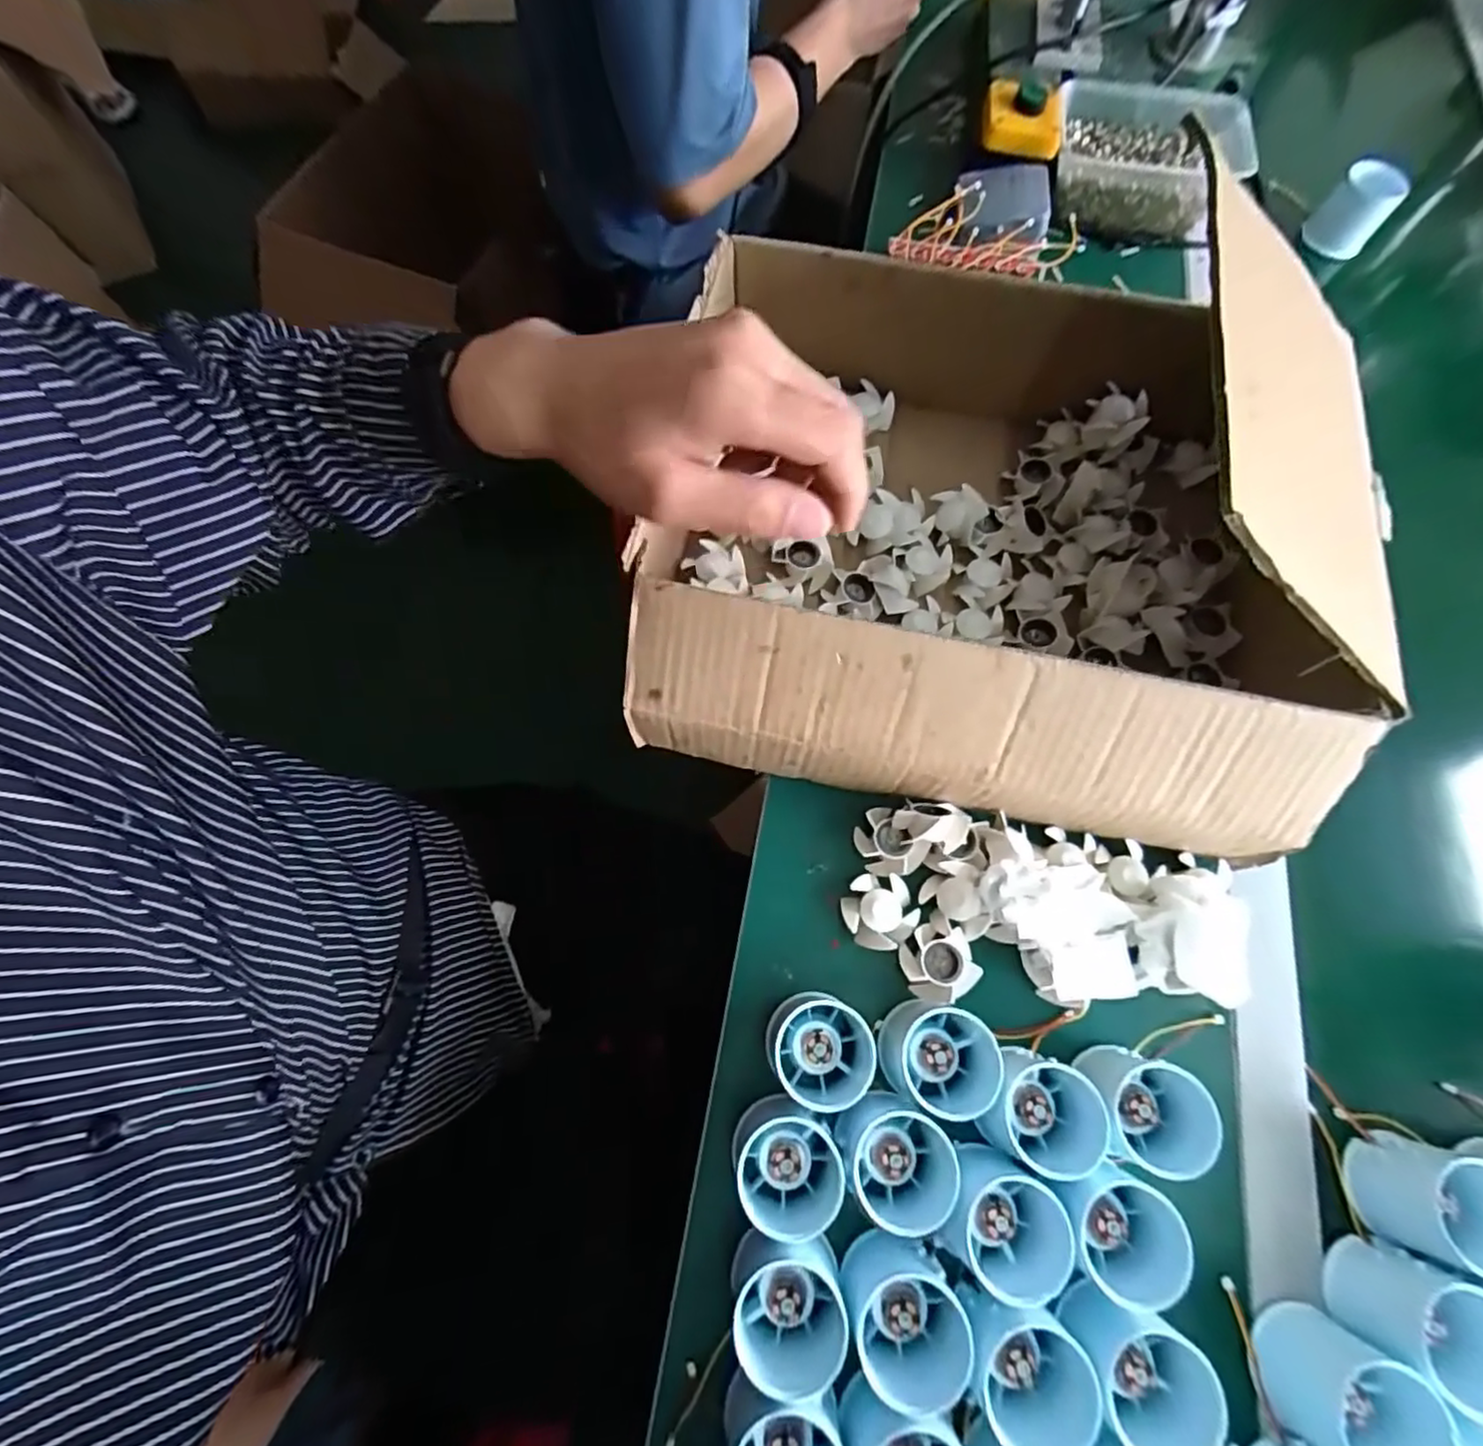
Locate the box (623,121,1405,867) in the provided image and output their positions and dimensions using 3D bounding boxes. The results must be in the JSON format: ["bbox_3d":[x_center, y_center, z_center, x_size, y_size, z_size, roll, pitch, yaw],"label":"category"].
[{"bbox_3d":[0.153,-0.128,0.417,0.400,0.132,0.340,11,69,2],"label":"box"}]

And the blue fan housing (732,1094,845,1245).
[{"bbox_3d":[0.023,0.228,0.344,0.054,0.064,0.050,1,69,-2],"label":"blue fan housing"}]

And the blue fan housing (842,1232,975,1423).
[{"bbox_3d":[0.079,0.284,0.317,0.054,0.045,0.051,1,69,-2],"label":"blue fan housing"}]

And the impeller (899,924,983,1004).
[{"bbox_3d":[0.116,0.142,0.390,0.040,0.018,0.040,1,69,-2],"label":"impeller"}]

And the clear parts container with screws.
[{"bbox_3d":[0.377,-0.523,0.616,0.169,0.059,0.124,10,69,1],"label":"clear parts container with screws"}]

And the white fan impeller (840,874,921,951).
[{"bbox_3d":[0.084,0.114,0.402,0.043,0.019,0.043,1,69,-2],"label":"white fan impeller"}]

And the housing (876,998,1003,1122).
[{"bbox_3d":[0.112,0.184,0.361,0.064,0.041,0.055,29,71,8],"label":"housing"}]

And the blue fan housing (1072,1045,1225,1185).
[{"bbox_3d":[0.215,0.206,0.351,0.059,0.052,0.054,14,69,3],"label":"blue fan housing"}]

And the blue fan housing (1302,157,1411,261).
[{"bbox_3d":[0.576,-0.482,0.618,0.055,0.060,0.046,38,72,11],"label":"blue fan housing"}]

